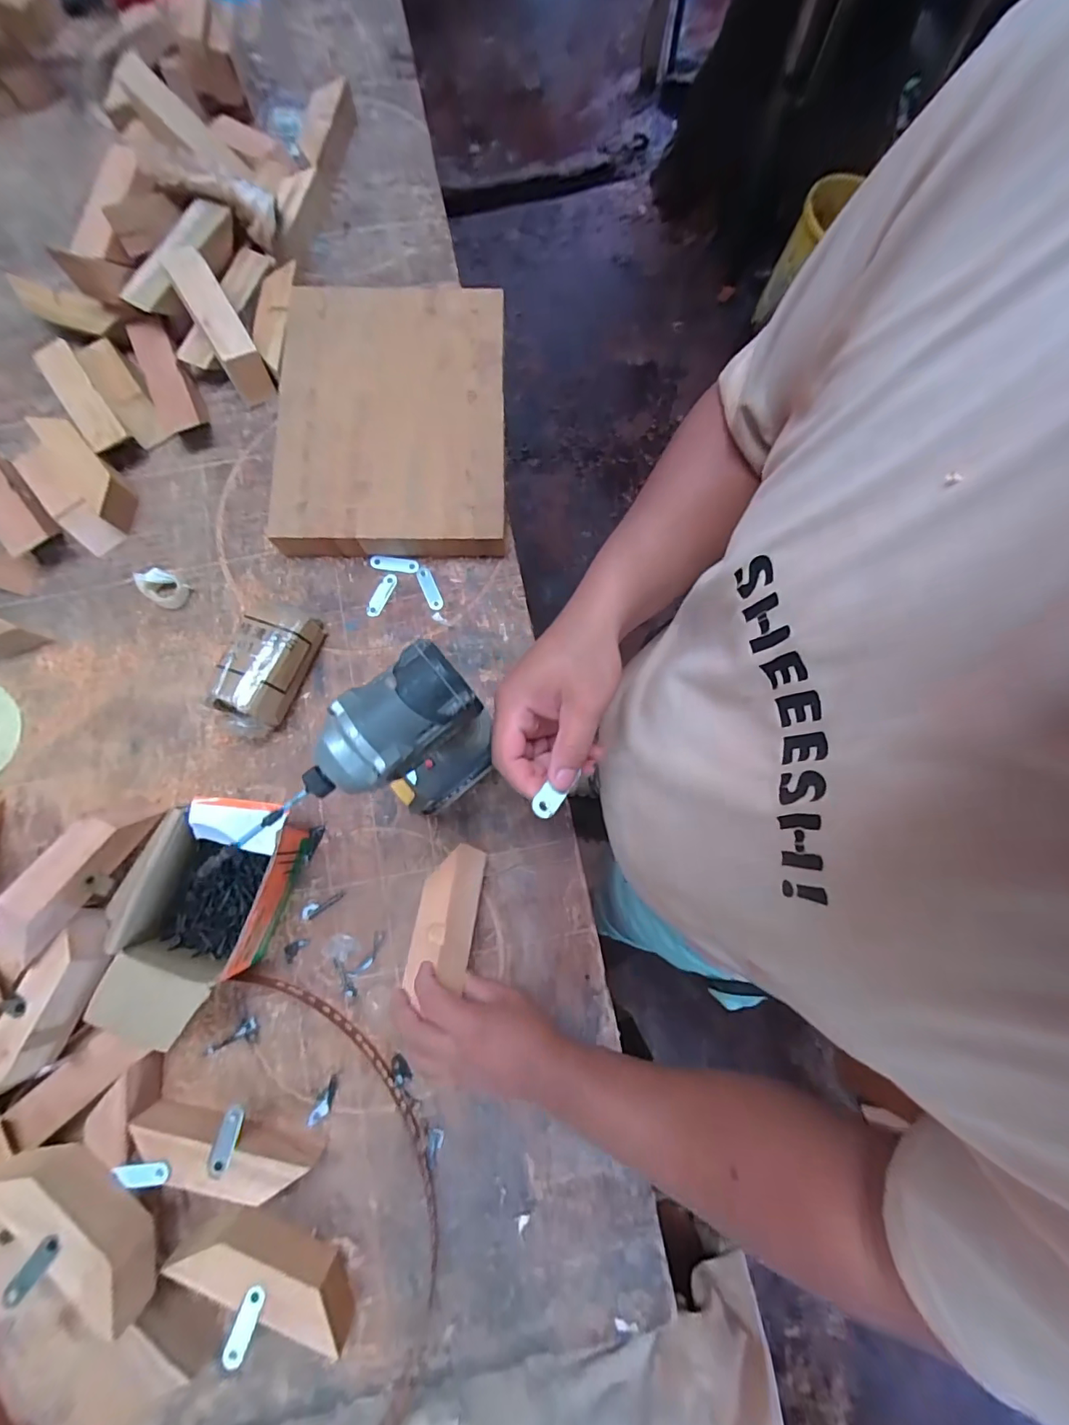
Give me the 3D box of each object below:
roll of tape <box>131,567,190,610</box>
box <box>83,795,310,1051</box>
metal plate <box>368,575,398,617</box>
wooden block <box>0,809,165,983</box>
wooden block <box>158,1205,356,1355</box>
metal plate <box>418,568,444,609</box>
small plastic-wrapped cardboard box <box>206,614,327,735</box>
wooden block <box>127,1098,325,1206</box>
[{"bbox_3d":[-0.417,-0.139,0.555,0.051,0.021,0.036,33,78,6],"label":"roll of tape"},{"bbox_3d":[-0.304,0.178,0.464,0.120,0.073,0.204,18,77,2],"label":"box"},{"bbox_3d":[-0.176,-0.135,0.570,0.017,0.004,0.055,23,78,3],"label":"metal plate"},{"bbox_3d":[-0.432,0.156,0.461,0.049,0.056,0.170,28,64,5],"label":"wooden block"},{"bbox_3d":[-0.221,0.466,0.415,0.152,0.033,0.046,21,77,3],"label":"wooden block"},{"bbox_3d":[-0.120,-0.143,0.571,0.018,0.005,0.054,-20,79,-18],"label":"metal plate"},{"bbox_3d":[-0.283,-0.046,0.526,0.074,0.051,0.137,20,77,3],"label":"small plastic-wrapped cardboard box"},{"bbox_3d":[-0.273,0.388,0.437,0.157,0.041,0.042,12,77,1],"label":"wooden block"}]

